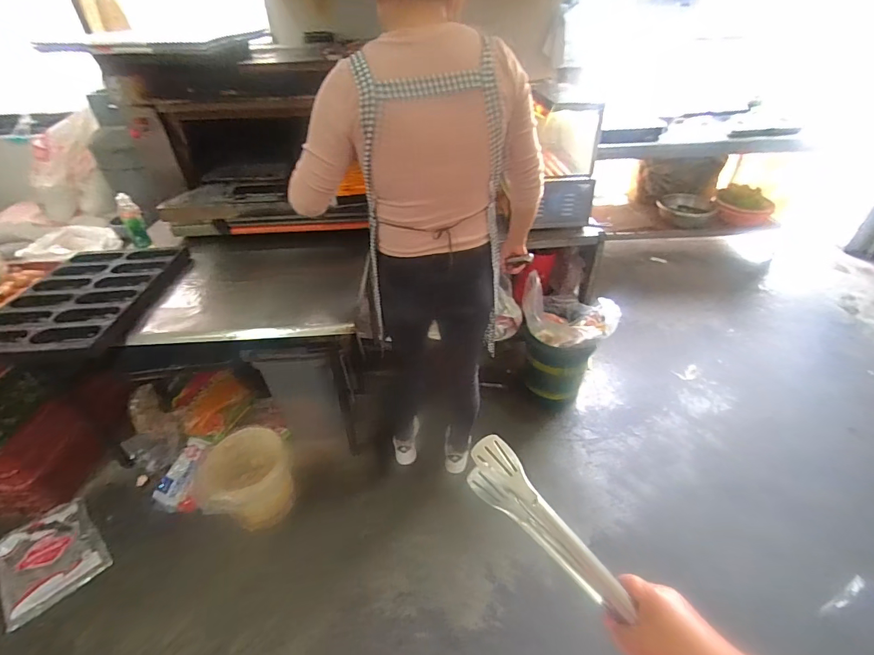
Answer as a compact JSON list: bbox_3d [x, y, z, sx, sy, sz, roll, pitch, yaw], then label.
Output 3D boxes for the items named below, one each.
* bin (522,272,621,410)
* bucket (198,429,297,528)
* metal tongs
[{"bbox_3d":[0.584,0.047,1.895,0.381,0.537,0.444,13,40,18],"label":"bin"},{"bbox_3d":[-0.675,0.551,1.479,0.298,0.245,0.275,-1,37,1],"label":"bucket"},{"bbox_3d":[0.116,0.229,0.484,0.038,0.094,0.208,-30,62,-32],"label":"metal tongs"}]

